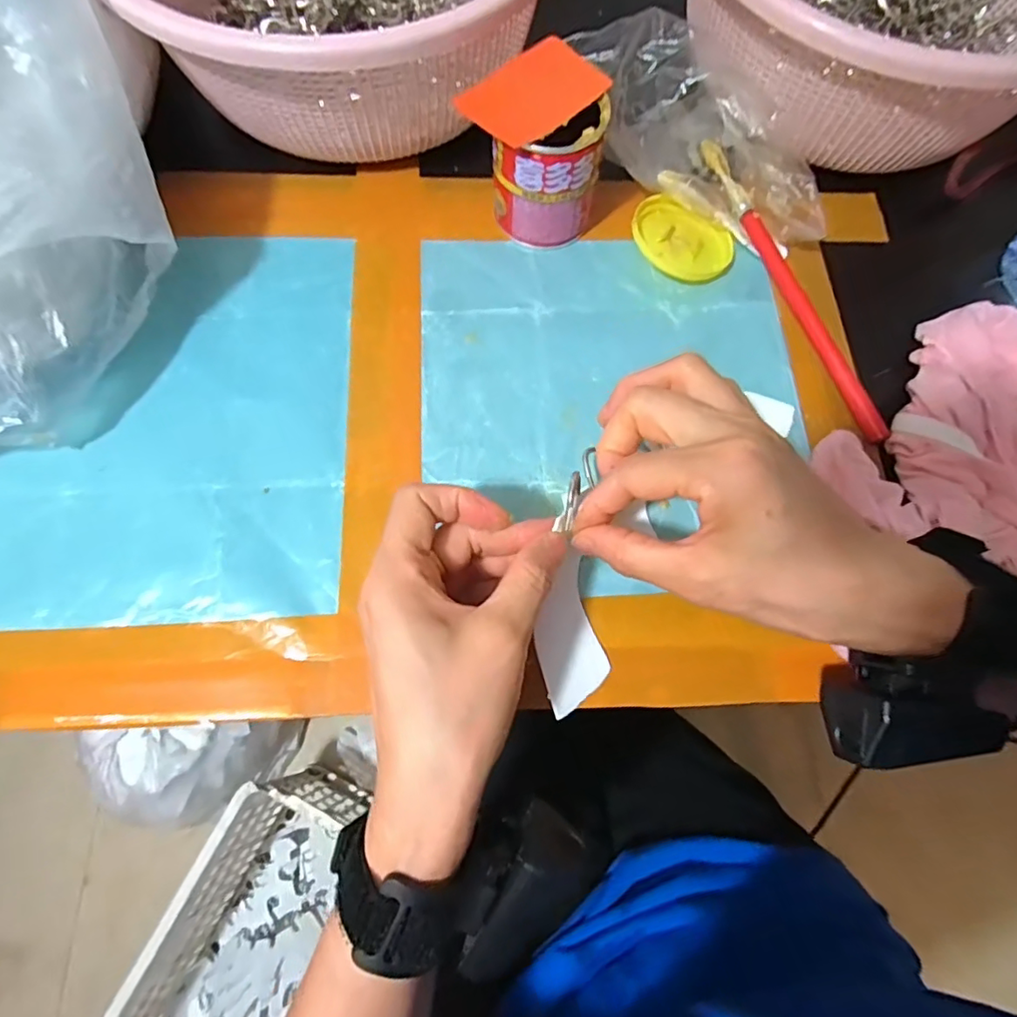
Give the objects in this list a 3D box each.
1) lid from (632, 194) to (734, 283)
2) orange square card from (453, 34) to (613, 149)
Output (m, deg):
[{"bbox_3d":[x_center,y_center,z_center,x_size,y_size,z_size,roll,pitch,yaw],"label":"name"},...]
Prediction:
[{"bbox_3d":[0.111,-0.172,0.355,0.066,0.008,0.056,28,72,-3],"label":"lid"},{"bbox_3d":[0.015,-0.230,0.303,0.049,0.004,0.079,43,74,5],"label":"orange square card"}]

